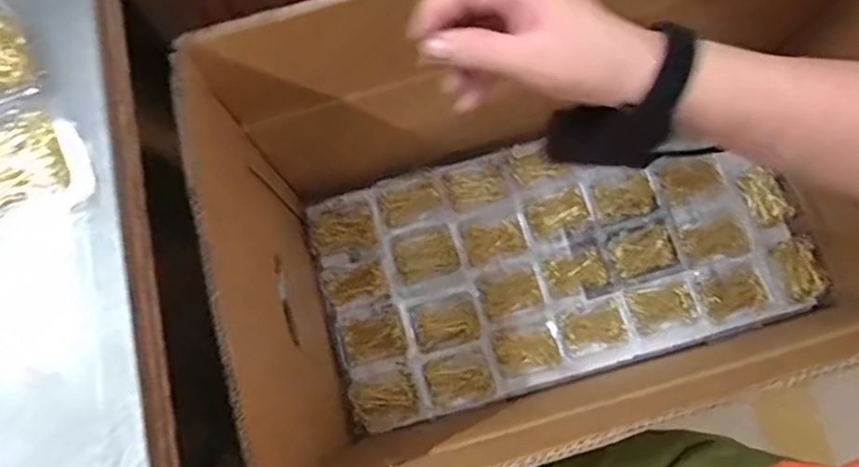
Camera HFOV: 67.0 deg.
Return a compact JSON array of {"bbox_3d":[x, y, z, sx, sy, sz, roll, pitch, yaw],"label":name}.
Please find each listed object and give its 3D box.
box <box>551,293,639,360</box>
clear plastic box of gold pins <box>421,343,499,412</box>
[{"bbox_3d":[0.193,0.110,0.764,0.086,0.020,0.059,-16,78,-3],"label":"box"},{"bbox_3d":[0.033,0.166,0.741,0.077,0.017,0.062,-19,78,-4],"label":"clear plastic box of gold pins"}]

